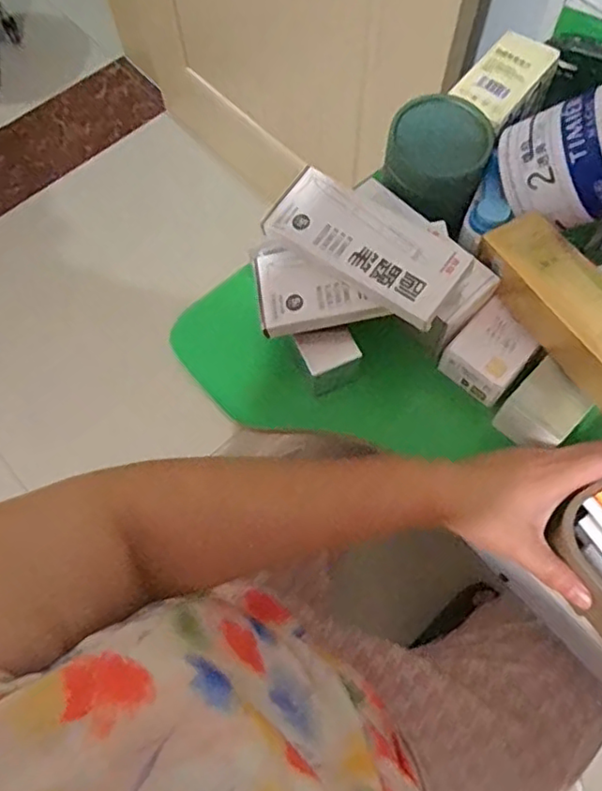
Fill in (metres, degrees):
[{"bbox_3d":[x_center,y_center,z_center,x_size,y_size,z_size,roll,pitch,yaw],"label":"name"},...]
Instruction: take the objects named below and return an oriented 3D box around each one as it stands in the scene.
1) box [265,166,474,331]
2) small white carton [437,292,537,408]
[{"bbox_3d":[0.048,-0.114,0.476,0.151,0.027,0.066,34,72,14],"label":"box"},{"bbox_3d":[0.152,-0.034,0.502,0.054,0.029,0.073,41,74,16],"label":"small white carton"}]

